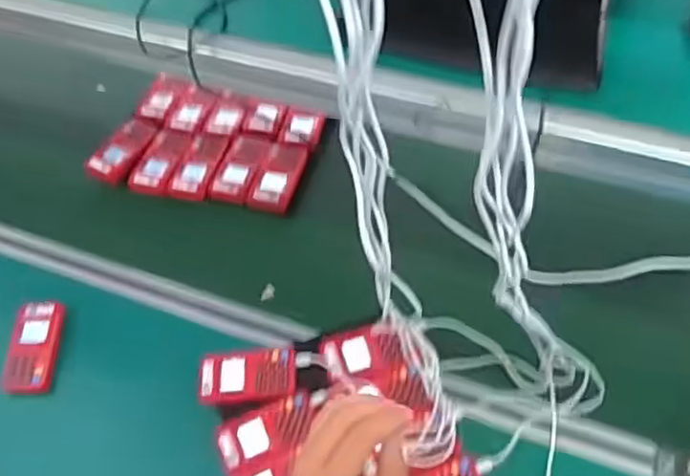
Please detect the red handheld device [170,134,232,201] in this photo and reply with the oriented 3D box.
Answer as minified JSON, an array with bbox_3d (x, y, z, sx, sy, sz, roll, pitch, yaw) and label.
[{"bbox_3d":[-0.232,-0.116,1.077,0.061,0.026,0.118,14,59,13],"label":"red handheld device"}]

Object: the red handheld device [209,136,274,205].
[{"bbox_3d":[-0.164,-0.109,1.061,0.071,0.021,0.121,14,59,13],"label":"red handheld device"}]

